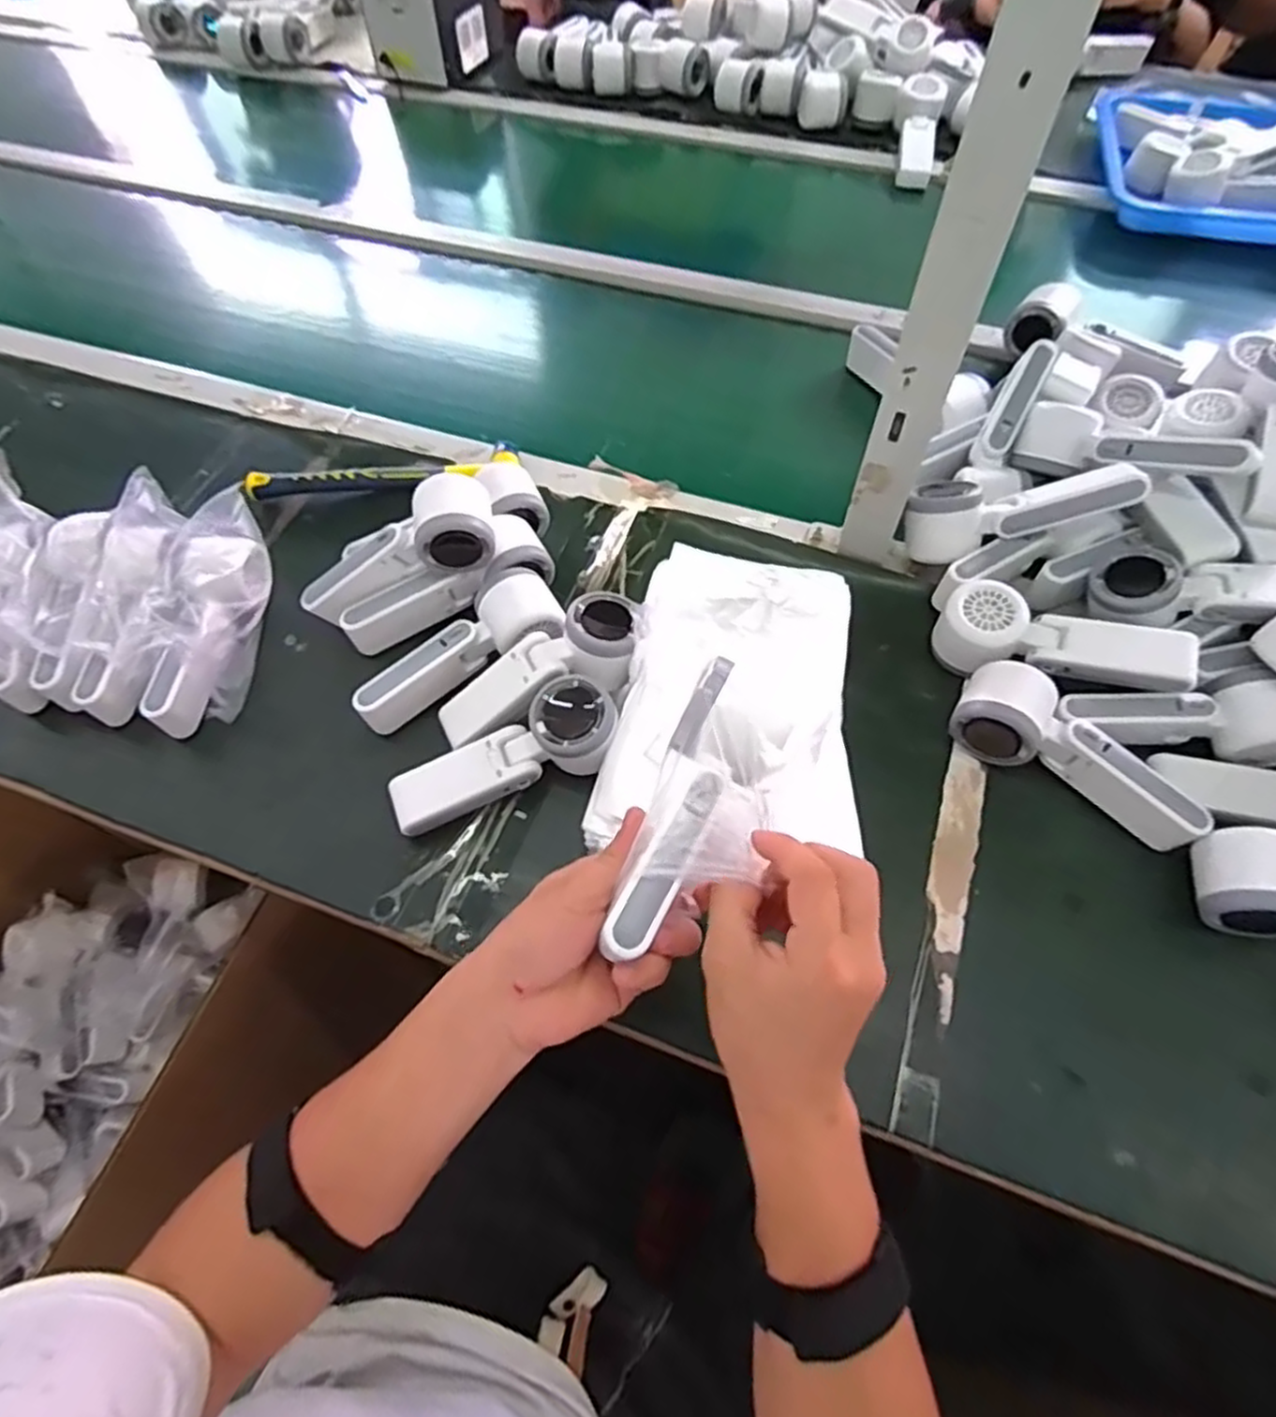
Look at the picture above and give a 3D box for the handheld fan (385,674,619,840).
[{"bbox_3d":[-0.093,0.034,0.509,0.168,0.045,0.060,-27,65,5],"label":"handheld fan"}]

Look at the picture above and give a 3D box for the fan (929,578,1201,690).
[{"bbox_3d":[0.308,-0.051,0.538,0.165,0.048,0.061,12,62,7],"label":"fan"}]

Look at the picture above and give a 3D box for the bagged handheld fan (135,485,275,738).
[{"bbox_3d":[-0.329,-0.070,0.573,0.060,0.093,0.181,1,60,2],"label":"bagged handheld fan"}]

